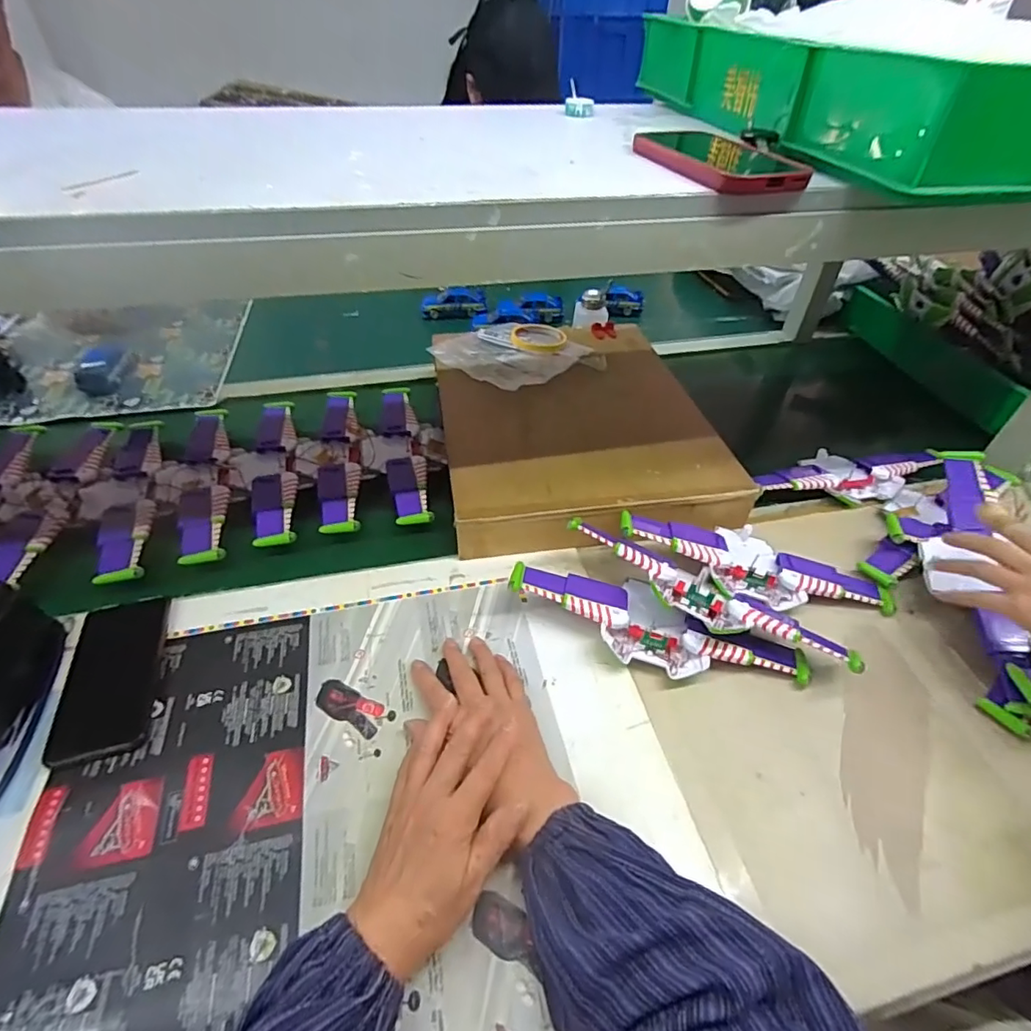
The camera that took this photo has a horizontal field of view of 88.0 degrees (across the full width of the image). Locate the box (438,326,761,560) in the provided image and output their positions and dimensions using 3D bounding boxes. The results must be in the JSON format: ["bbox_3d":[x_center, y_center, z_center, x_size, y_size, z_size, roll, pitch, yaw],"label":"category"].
[{"bbox_3d":[0.081,-0.122,0.742,0.355,0.076,0.438,-6,44,-8],"label":"box"}]

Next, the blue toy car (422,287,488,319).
[{"bbox_3d":[-0.122,-0.419,1.060,0.130,0.050,0.057,3,44,1],"label":"blue toy car"}]

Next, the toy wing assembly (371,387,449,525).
[{"bbox_3d":[-0.147,-0.092,0.739,0.092,0.036,0.299,-8,45,-10],"label":"toy wing assembly"}]

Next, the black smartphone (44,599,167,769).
[{"bbox_3d":[-0.365,0.143,0.485,0.073,0.014,0.151,-11,45,-13],"label":"black smartphone"}]

